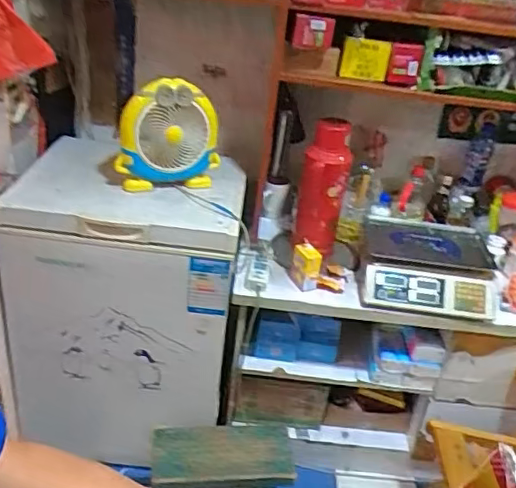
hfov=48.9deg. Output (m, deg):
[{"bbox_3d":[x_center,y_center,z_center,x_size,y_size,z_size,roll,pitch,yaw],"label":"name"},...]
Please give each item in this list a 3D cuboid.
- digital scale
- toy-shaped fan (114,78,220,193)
[{"bbox_3d":[0.473,0.061,1.557,0.376,0.100,0.312,10,30,4],"label":"digital scale"},{"bbox_3d":[-0.223,-0.269,1.420,0.254,0.260,0.119,-2,32,-16],"label":"toy-shaped fan"}]

